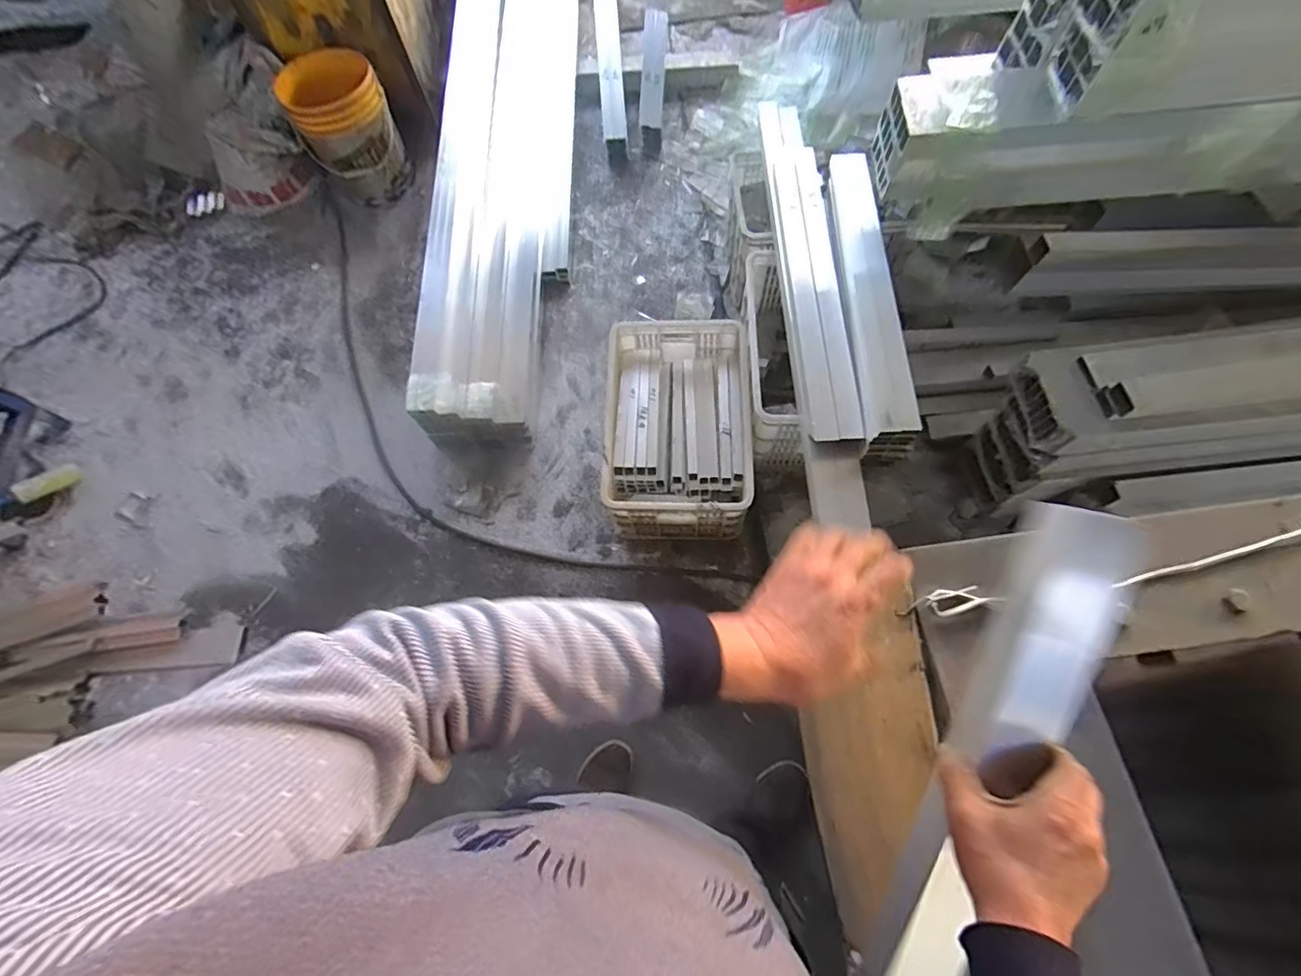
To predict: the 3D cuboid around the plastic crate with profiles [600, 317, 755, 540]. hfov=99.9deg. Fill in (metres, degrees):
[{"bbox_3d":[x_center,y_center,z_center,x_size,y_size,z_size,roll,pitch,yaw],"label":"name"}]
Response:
[{"bbox_3d":[0.068,-0.152,1.418,0.355,0.222,0.513,0,69,3],"label":"plastic crate with profiles"}]

